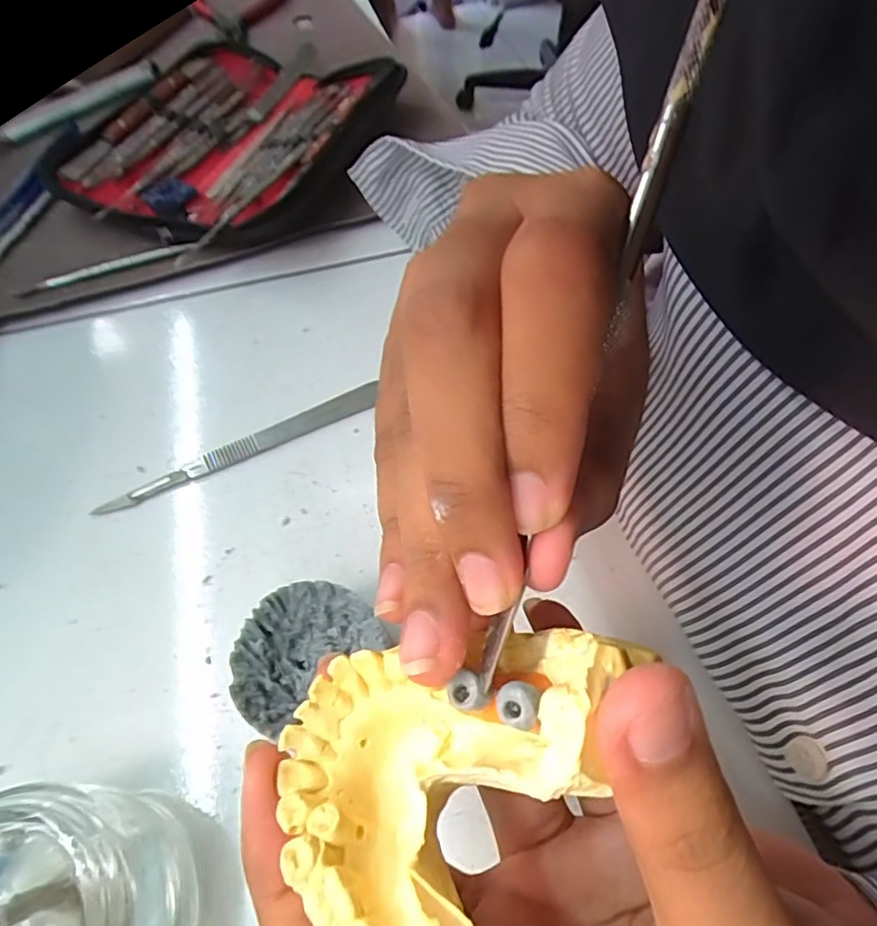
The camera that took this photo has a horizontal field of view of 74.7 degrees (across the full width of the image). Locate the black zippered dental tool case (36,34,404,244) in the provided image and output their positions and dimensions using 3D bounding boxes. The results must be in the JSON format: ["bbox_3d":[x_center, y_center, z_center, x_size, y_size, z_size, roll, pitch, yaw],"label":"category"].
[{"bbox_3d":[-0.145,-0.221,0.387,0.202,0.036,0.215,19,60,15],"label":"black zippered dental tool case"}]

